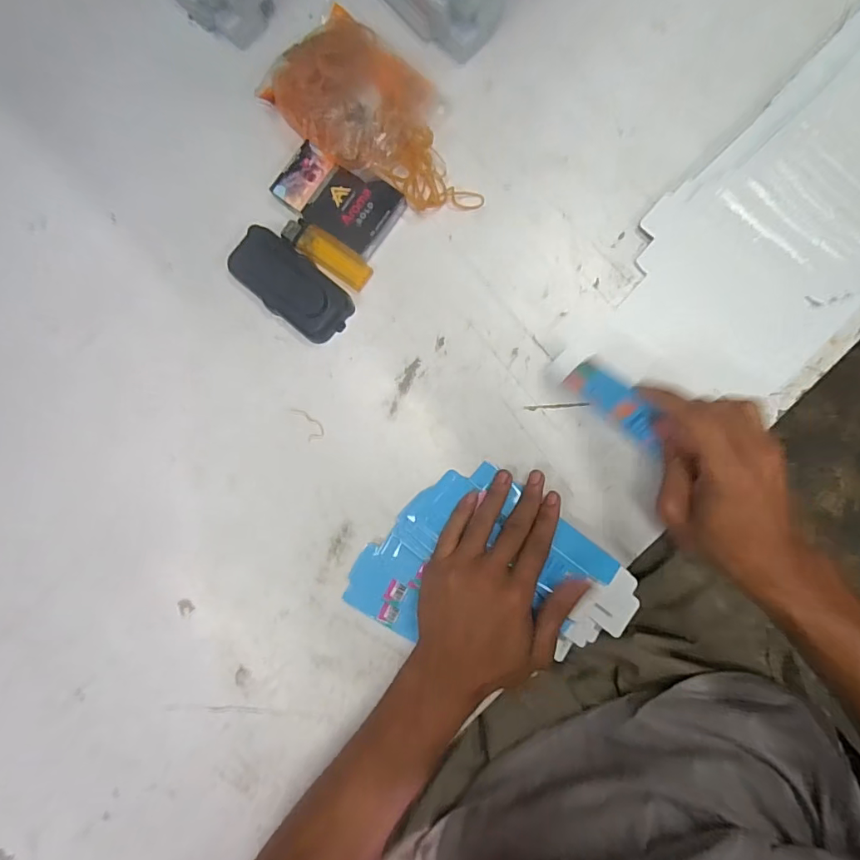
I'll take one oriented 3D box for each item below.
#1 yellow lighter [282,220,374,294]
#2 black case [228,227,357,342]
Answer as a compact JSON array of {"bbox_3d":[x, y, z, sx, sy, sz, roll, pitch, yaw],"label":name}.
[{"bbox_3d":[-0.086,-0.149,0.402,0.080,0.012,0.026,34,91,3],"label":"yellow lighter"},{"bbox_3d":[-0.117,-0.120,0.392,0.105,0.022,0.051,42,92,3],"label":"black case"}]

